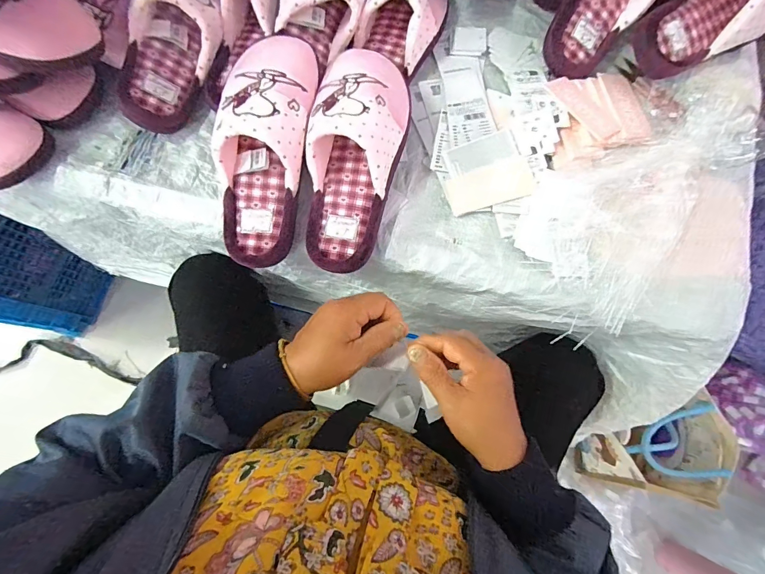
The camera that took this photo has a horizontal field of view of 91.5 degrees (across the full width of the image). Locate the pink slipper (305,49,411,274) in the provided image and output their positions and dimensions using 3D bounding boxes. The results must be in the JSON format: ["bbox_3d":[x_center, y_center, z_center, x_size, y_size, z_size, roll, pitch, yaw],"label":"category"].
[{"bbox_3d":[-0.028,-0.142,0.384,0.095,0.072,0.225,10,93,3],"label":"pink slipper"}]

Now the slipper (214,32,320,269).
[{"bbox_3d":[-0.123,-0.146,0.385,0.088,0.072,0.243,9,97,3],"label":"slipper"}]

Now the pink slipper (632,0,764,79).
[{"bbox_3d":[0.388,-0.318,0.420,0.205,0.078,0.093,-27,96,-11],"label":"pink slipper"}]

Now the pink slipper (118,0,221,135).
[{"bbox_3d":[-0.237,-0.301,0.436,0.087,0.079,0.235,10,76,3],"label":"pink slipper"}]

